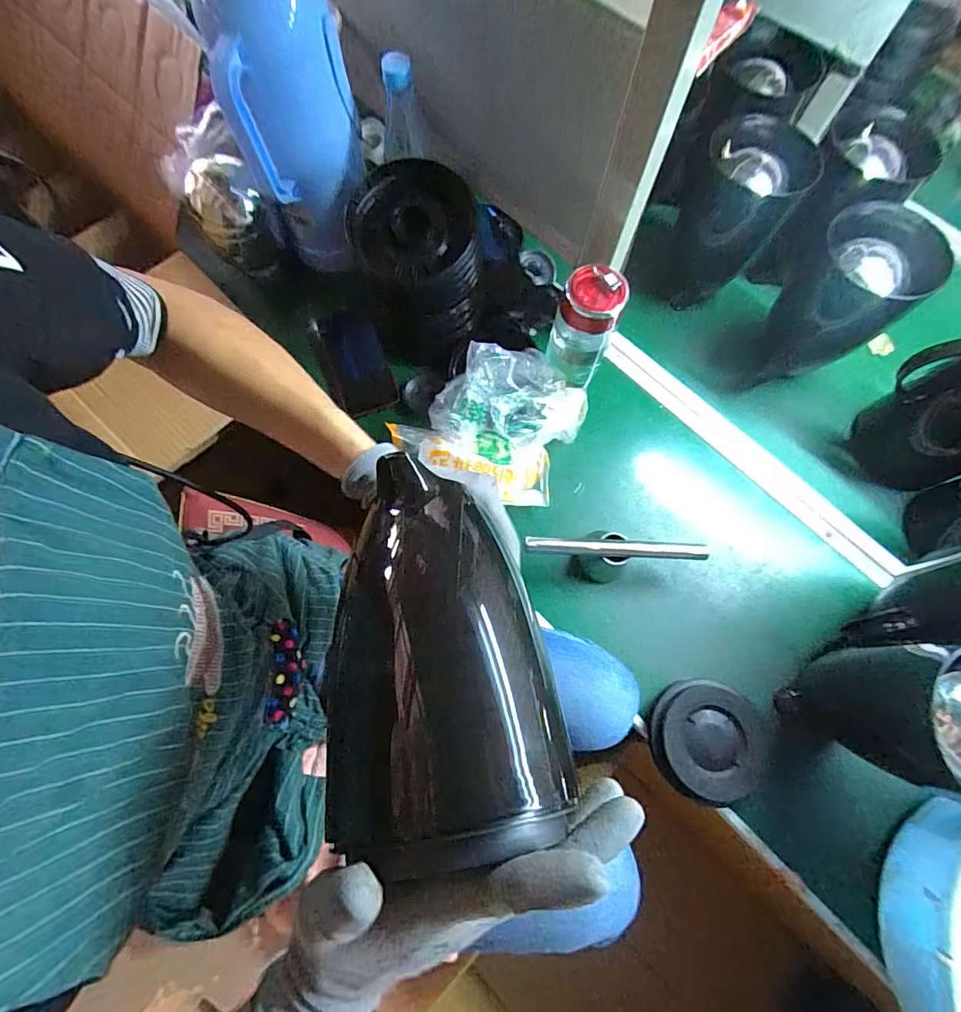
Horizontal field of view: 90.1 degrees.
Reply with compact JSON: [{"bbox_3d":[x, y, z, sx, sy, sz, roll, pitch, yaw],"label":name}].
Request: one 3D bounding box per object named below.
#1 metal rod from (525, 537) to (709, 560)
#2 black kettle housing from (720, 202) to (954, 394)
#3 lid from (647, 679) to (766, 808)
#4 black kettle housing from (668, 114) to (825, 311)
[{"bbox_3d":[0.150,0.047,0.529,0.200,0.012,0.017,2,71,-1],"label":"metal rod"},{"bbox_3d":[0.440,-0.249,0.607,0.124,0.199,0.193,41,74,11],"label":"black kettle housing"},{"bbox_3d":[0.238,0.247,0.511,0.111,0.033,0.112,1,71,-2],"label":"lid"},{"bbox_3d":[0.340,-0.393,0.658,0.128,0.184,0.152,14,71,3],"label":"black kettle housing"}]

